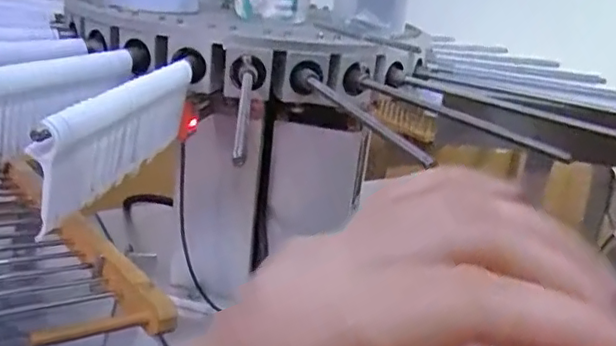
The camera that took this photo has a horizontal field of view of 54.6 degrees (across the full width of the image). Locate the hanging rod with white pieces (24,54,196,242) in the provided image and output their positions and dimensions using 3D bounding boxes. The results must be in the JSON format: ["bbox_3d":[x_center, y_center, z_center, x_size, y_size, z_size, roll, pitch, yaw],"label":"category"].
[{"bbox_3d":[-0.129,-0.026,0.417,0.018,0.074,0.193,10,20,9],"label":"hanging rod with white pieces"}]

